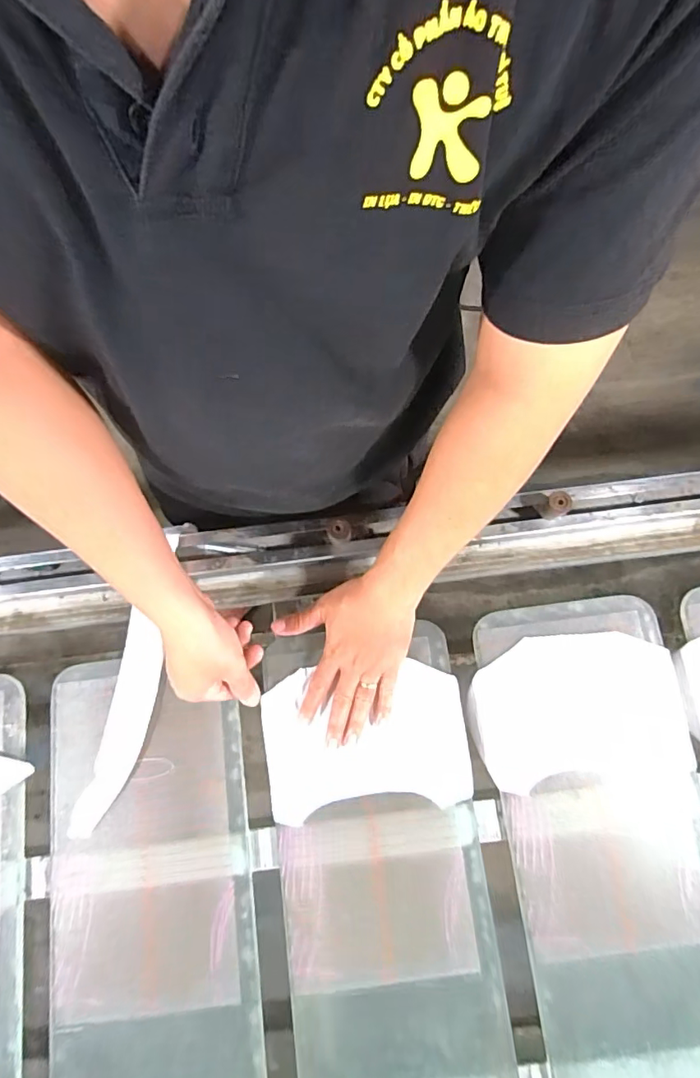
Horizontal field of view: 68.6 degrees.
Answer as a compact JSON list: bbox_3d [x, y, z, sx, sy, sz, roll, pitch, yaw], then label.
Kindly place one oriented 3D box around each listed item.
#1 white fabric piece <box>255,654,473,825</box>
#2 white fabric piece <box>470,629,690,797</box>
[{"bbox_3d":[0.016,0.207,0.536,0.206,0.014,0.141,-7,74,0],"label":"white fabric piece"},{"bbox_3d":[0.239,0.179,0.535,0.210,0.015,0.153,-1,77,2],"label":"white fabric piece"}]

